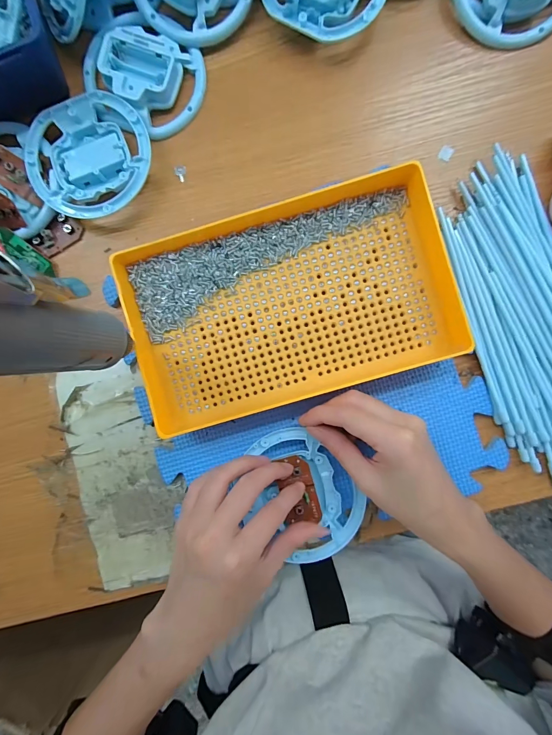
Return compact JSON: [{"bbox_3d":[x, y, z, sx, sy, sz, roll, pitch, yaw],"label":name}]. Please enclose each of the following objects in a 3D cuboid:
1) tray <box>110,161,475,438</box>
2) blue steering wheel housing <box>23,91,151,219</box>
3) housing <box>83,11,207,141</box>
[{"bbox_3d":[0.020,-0.051,0.268,0.265,0.033,0.161,-16,90,2],"label":"tray"},{"bbox_3d":[-0.158,-0.179,0.291,0.101,0.022,0.099,0,91,2],"label":"blue steering wheel housing"},{"bbox_3d":[-0.119,-0.251,0.287,0.108,0.021,0.089,30,92,1],"label":"housing"}]

